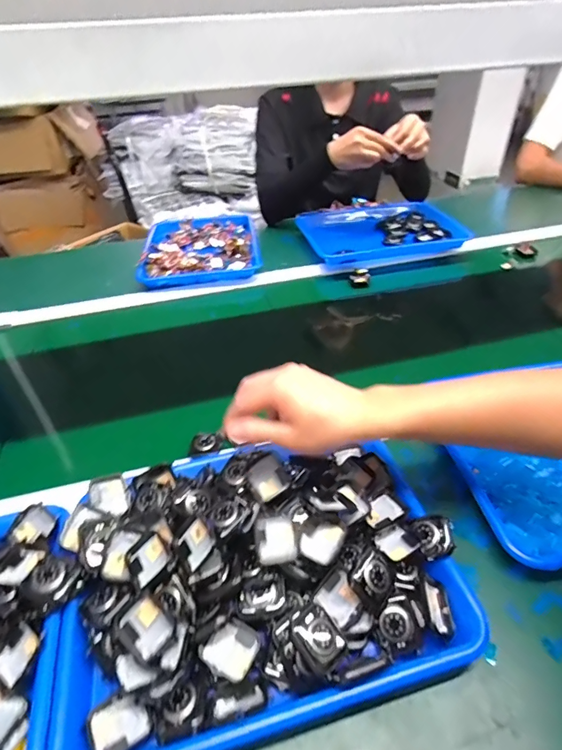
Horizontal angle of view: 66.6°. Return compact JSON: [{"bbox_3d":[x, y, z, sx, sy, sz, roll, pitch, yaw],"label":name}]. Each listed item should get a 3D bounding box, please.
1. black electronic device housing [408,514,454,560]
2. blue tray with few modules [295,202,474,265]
[{"bbox_3d":[0.138,0.146,0.390,0.036,0.015,0.037,-4,41,-3],"label":"black electronic device housing"},{"bbox_3d":[0.213,-0.342,0.974,0.332,0.036,0.289,-5,41,-4],"label":"blue tray with few modules"}]

